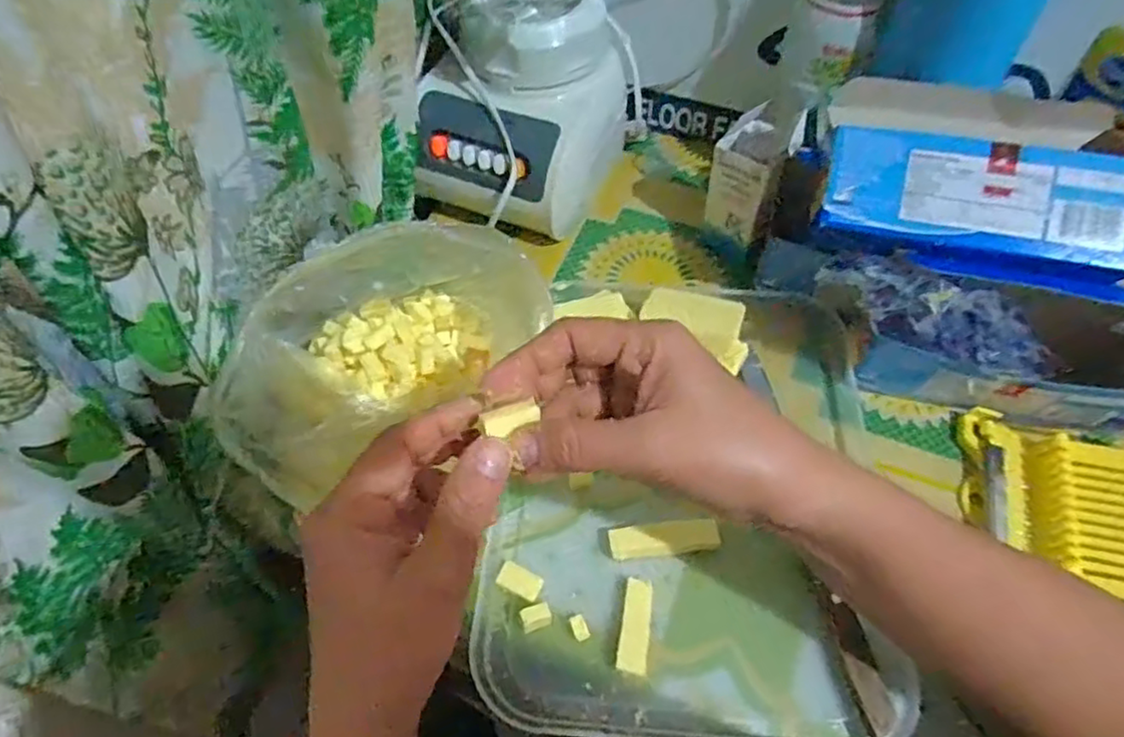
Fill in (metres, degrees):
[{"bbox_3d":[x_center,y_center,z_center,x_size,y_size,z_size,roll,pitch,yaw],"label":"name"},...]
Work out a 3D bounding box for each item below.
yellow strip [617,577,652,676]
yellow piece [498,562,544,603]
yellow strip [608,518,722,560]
[{"bbox_3d":[0.042,0.148,0.390,0.016,0.011,0.052,7,55,5],"label":"yellow strip"},{"bbox_3d":[-0.025,0.128,0.405,0.027,0.010,0.015,23,58,15],"label":"yellow piece"},{"bbox_3d":[0.063,0.106,0.420,0.066,0.013,0.019,-5,55,-4],"label":"yellow strip"}]

